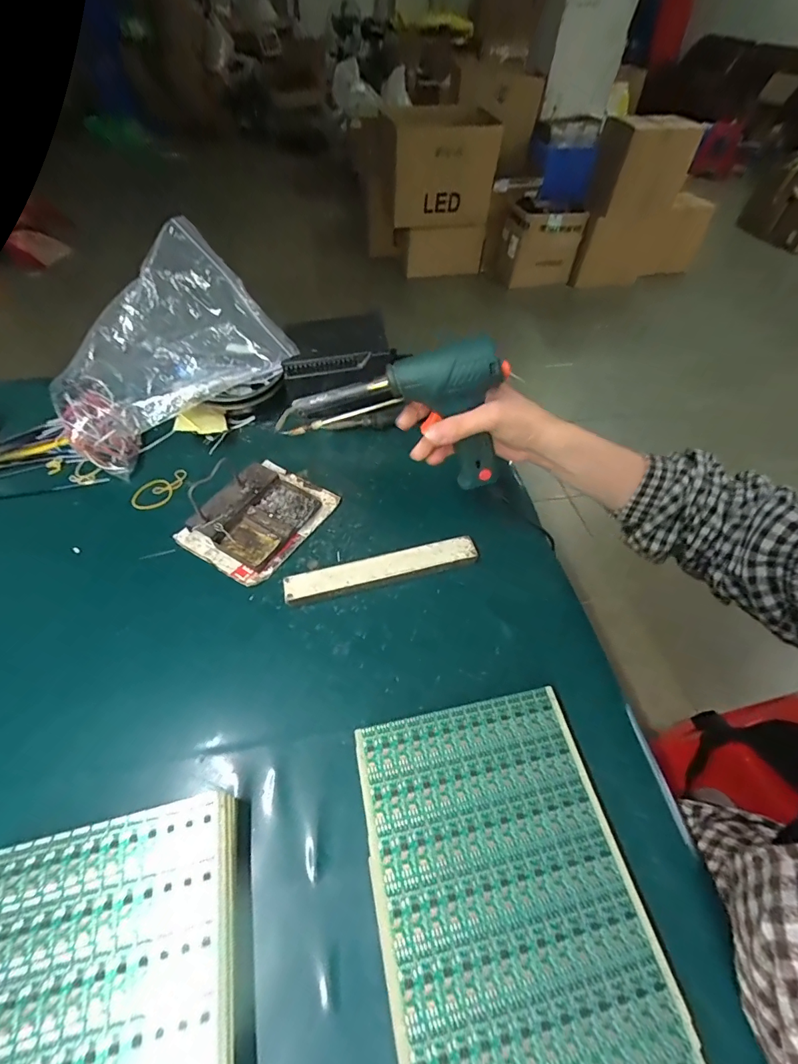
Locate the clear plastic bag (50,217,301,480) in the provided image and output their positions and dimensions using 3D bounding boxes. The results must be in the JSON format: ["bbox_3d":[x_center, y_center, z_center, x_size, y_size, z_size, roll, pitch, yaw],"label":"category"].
[{"bbox_3d":[-0.297,-0.215,0.539,0.204,0.165,0.264,39,61,24],"label":"clear plastic bag"}]

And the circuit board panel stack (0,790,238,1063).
[{"bbox_3d":[-0.182,0.284,0.255,0.168,0.030,0.195,-10,55,-10],"label":"circuit board panel stack"}]

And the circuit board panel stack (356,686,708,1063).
[{"bbox_3d":[0.076,0.267,0.277,0.161,0.032,0.293,-9,54,-9],"label":"circuit board panel stack"}]

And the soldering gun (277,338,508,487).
[{"bbox_3d":[-0.004,-0.101,0.385,0.191,0.130,0.030,1,53,-2],"label":"soldering gun"}]

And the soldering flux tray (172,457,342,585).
[{"bbox_3d":[-0.165,-0.027,0.494,0.136,0.028,0.145,29,57,18],"label":"soldering flux tray"}]

